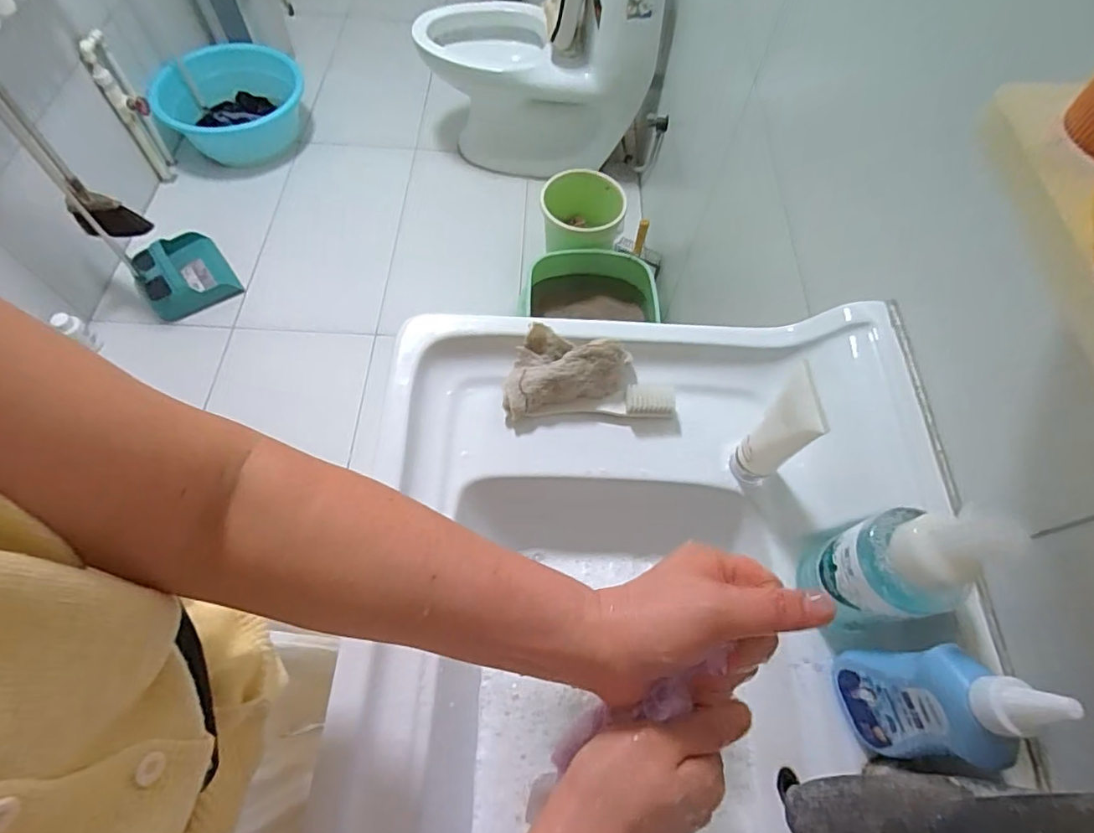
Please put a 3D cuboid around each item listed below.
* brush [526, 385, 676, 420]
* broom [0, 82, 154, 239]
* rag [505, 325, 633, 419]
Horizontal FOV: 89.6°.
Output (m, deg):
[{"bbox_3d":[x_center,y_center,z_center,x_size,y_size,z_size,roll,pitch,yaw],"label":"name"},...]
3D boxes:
[{"bbox_3d":[0.058,-0.008,0.534,0.147,0.024,0.032,-9,64,-7],"label":"brush"},{"bbox_3d":[-1.036,-0.655,0.967,0.109,0.896,0.111,41,68,17],"label":"broom"},{"bbox_3d":[0.017,-0.054,0.535,0.127,0.042,0.080,-11,64,-8],"label":"rag"}]

